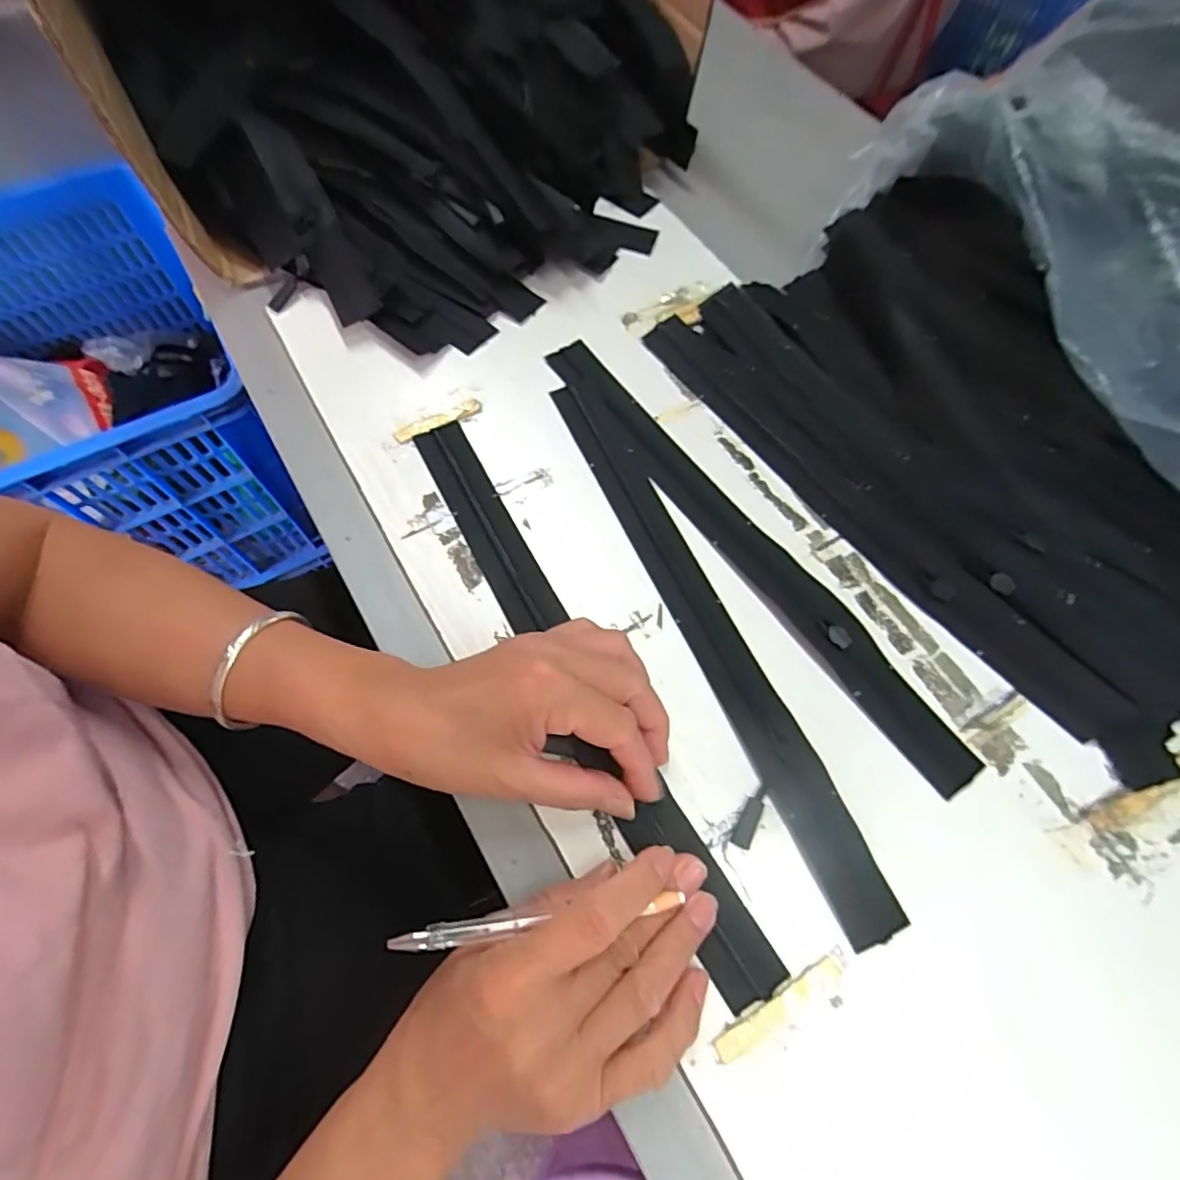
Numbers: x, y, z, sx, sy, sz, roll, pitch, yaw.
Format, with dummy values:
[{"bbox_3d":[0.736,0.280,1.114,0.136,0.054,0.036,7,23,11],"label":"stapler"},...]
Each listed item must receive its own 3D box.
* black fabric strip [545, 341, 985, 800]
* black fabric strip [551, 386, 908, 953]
[{"bbox_3d":[0.087,-0.032,0.352,0.032,0.007,0.345,-34,72,-14],"label":"black fabric strip"},{"bbox_3d":[0.064,0.017,0.334,0.031,0.007,0.342,-23,69,-10],"label":"black fabric strip"}]

